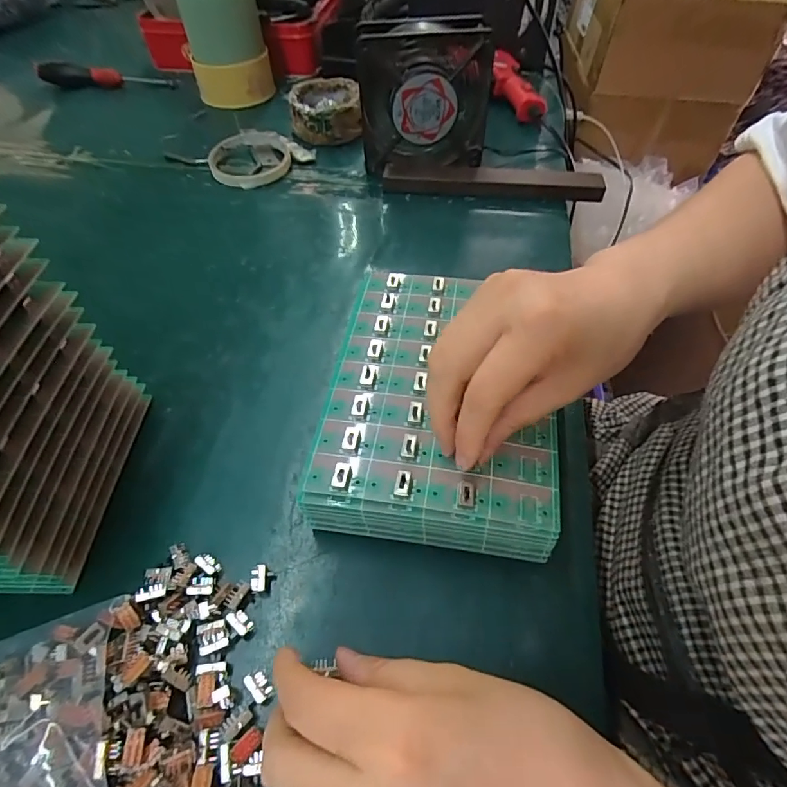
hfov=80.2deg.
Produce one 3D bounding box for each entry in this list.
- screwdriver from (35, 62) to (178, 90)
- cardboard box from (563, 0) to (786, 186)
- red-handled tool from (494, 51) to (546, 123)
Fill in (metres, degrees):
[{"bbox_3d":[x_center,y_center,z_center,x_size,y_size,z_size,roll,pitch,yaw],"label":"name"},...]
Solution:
[{"bbox_3d":[-0.391,-0.426,0.631,0.177,0.027,0.026,1,53,-2],"label":"screwdriver"},{"bbox_3d":[0.495,-0.665,0.925,0.288,0.246,0.377,4,53,4],"label":"cardboard box"},{"bbox_3d":[0.149,-0.376,0.574,0.048,0.034,0.137,-9,53,-6],"label":"red-handled tool"}]

